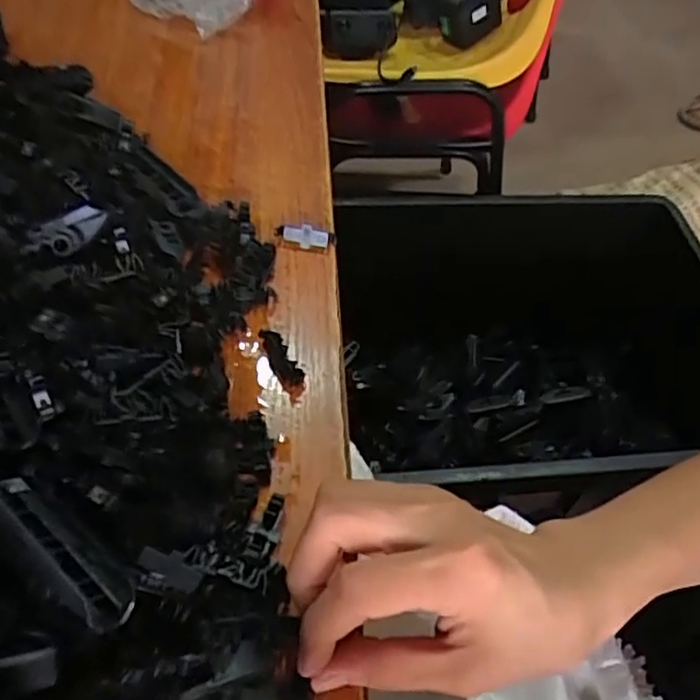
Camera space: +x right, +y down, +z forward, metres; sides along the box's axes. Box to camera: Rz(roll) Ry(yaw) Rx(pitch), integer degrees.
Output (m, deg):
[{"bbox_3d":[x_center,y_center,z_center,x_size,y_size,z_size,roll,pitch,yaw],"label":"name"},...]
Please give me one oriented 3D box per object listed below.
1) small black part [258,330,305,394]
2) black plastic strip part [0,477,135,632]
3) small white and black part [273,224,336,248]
[{"bbox_3d":[-0.034,0.005,0.330,0.012,0.008,0.037,-22,57,-22],"label":"small black part"},{"bbox_3d":[-0.101,0.067,0.227,0.072,0.005,0.022,35,22,24],"label":"black plastic strip part"},{"bbox_3d":[-0.026,-0.067,0.384,0.035,0.013,0.010,7,51,0],"label":"small white and black part"}]

